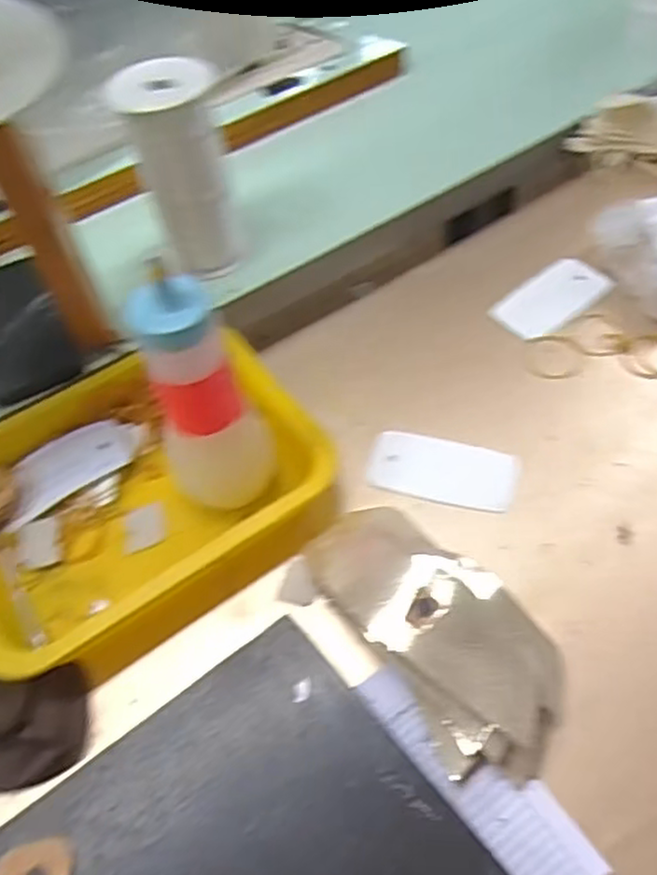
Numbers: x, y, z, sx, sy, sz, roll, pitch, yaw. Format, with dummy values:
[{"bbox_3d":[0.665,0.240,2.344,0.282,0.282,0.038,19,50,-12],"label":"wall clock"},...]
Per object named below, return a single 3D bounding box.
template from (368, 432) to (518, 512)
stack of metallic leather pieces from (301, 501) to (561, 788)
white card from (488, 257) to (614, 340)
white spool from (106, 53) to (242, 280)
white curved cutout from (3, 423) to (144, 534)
[{"bbox_3d":[0.083,0.024,0.514,0.102,0.004,0.055,12,54,12],"label":"template"},{"bbox_3d":[0.067,0.109,0.423,0.094,0.049,0.184,-31,56,-16],"label":"stack of metallic leather pieces"},{"bbox_3d":[0.191,-0.121,0.605,0.098,0.004,0.057,-34,53,-13],"label":"white card"},{"bbox_3d":[-0.117,-0.216,0.575,0.076,0.153,0.068,-15,54,-5],"label":"white spool"},{"bbox_3d":[-0.193,0.021,0.522,0.108,0.015,0.044,-32,57,-17],"label":"white curved cutout"}]

